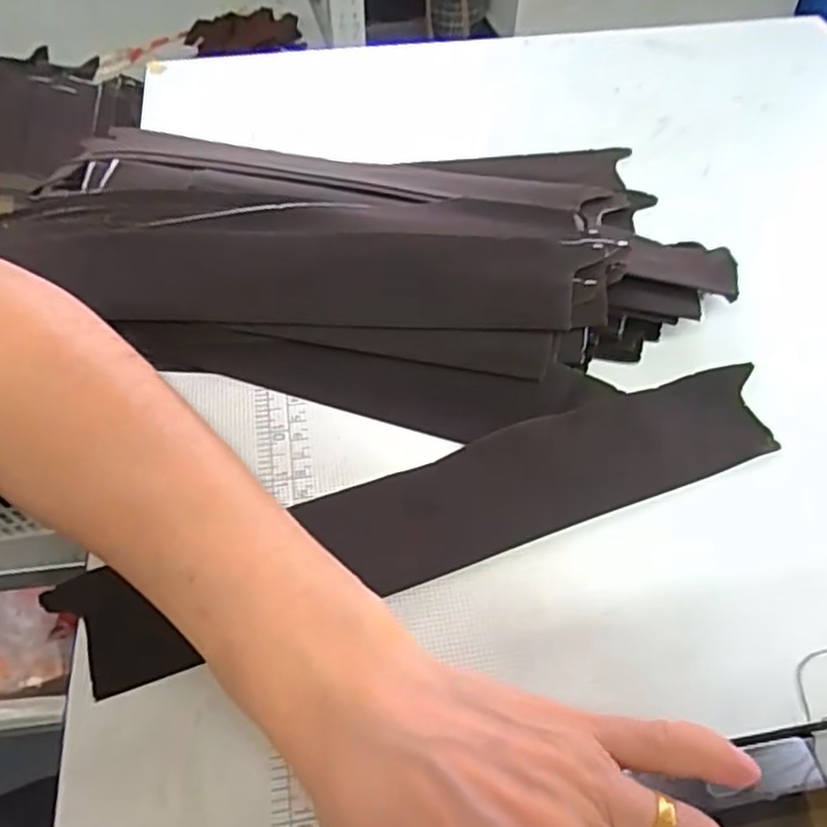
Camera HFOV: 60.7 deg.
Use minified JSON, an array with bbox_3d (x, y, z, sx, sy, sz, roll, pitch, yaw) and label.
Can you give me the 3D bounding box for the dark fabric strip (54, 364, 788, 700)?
[{"bbox_3d":[0.015,0.038,0.285,0.291,0.008,0.053,-19,56,-14],"label":"dark fabric strip"}]

